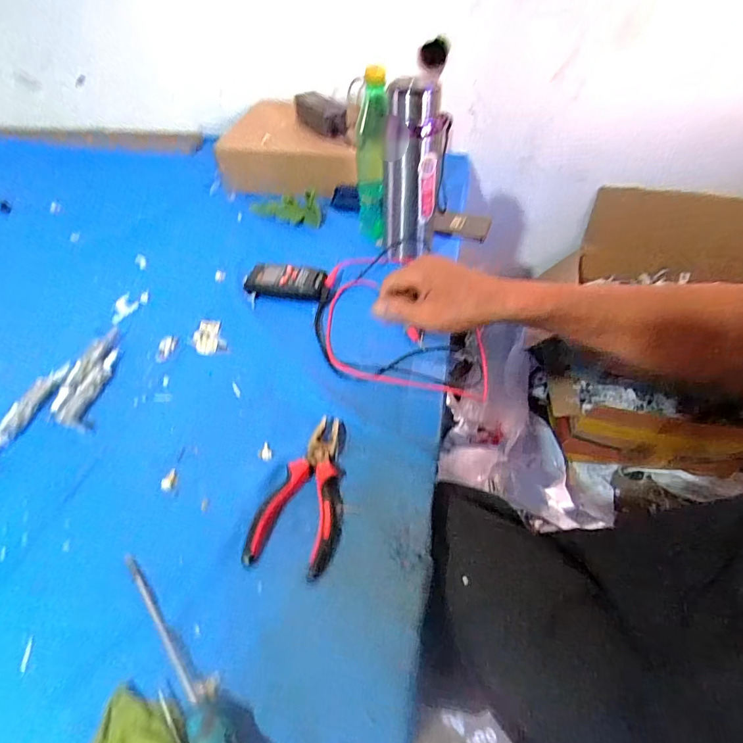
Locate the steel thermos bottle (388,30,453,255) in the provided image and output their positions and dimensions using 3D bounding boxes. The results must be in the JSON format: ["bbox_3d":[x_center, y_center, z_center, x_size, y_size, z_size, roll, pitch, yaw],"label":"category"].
[{"bbox_3d":[0.060,-0.280,0.594,0.077,0.271,0.063,3,49,4],"label":"steel thermos bottle"}]

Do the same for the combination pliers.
[{"bbox_3d":[-0.061,0.113,0.422,0.078,0.014,0.153,9,50,9],"label":"combination pliers"}]

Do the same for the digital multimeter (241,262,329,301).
[{"bbox_3d":[-0.125,-0.130,0.635,0.126,0.029,0.056,12,51,12],"label":"digital multimeter"}]

